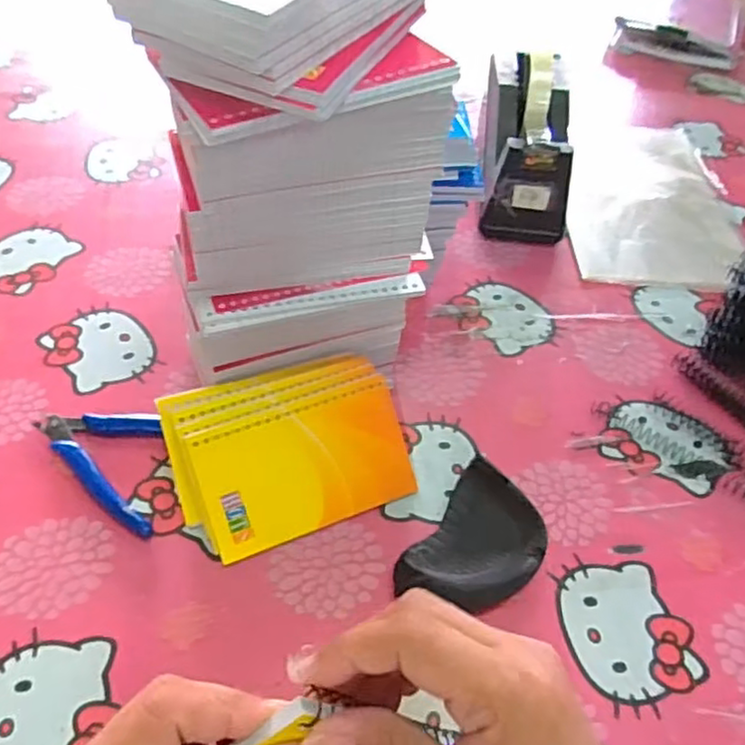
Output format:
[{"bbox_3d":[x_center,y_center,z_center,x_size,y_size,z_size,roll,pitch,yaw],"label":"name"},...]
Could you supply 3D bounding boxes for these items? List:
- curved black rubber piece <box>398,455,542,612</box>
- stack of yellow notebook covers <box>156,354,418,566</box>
[{"bbox_3d":[0.065,0.106,0.407,0.066,0.025,0.093,30,53,20],"label":"curved black rubber piece"},{"bbox_3d":[-0.053,0.050,0.425,0.139,0.026,0.102,-17,94,-18],"label":"stack of yellow notebook covers"}]

